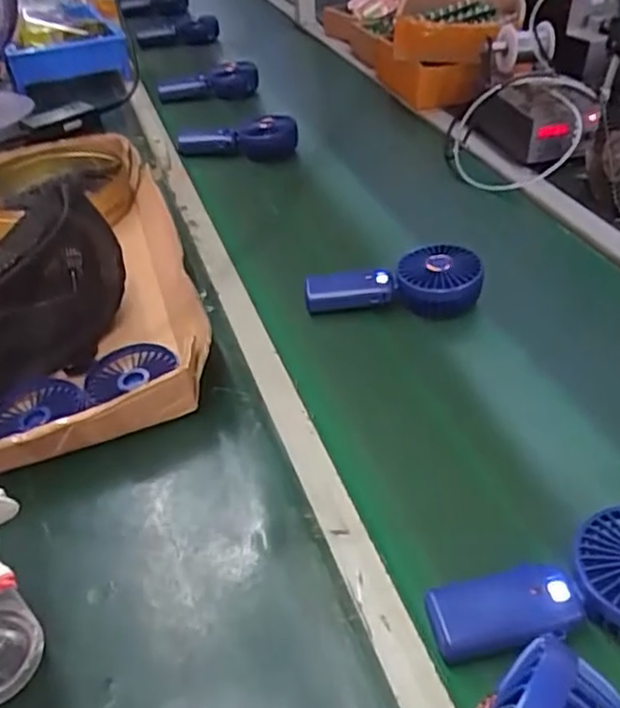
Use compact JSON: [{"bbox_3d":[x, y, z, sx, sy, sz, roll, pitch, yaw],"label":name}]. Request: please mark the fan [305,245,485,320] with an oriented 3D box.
[{"bbox_3d":[0.091,-0.075,0.728,0.180,0.051,0.076,1,41,7],"label":"fan"}]

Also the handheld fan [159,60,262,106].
[{"bbox_3d":[-0.190,-0.478,1.222,0.242,0.065,0.056,3,37,34],"label":"handheld fan"}]

